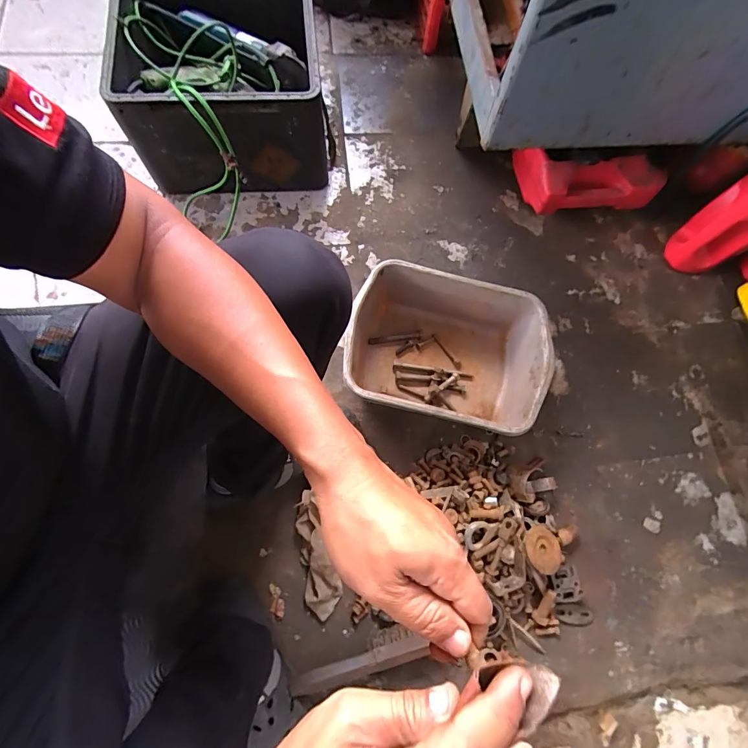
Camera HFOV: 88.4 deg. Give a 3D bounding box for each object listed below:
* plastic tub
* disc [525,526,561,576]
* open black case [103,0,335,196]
[{"bbox_3d":[0.131,-0.041,0.716,0.346,0.145,0.260,15,74,3],"label":"plastic tub"},{"bbox_3d":[0.278,0.288,0.635,0.063,0.009,0.074,23,48,-1],"label":"disc"},{"bbox_3d":[-0.283,-0.559,0.777,0.358,0.250,0.368,-1,73,-4],"label":"open black case"}]

